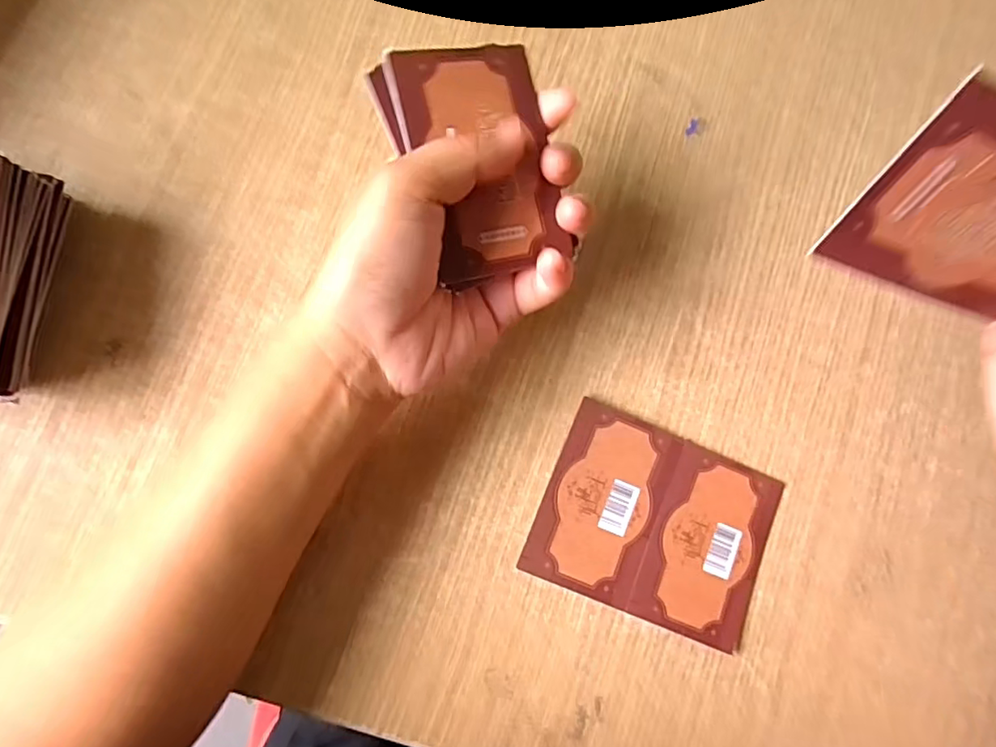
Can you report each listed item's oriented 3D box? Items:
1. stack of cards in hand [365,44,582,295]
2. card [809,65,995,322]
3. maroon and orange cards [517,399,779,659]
[{"bbox_3d":[-0.007,-0.080,0.204,0.058,0.013,0.084,-18,87,-9],"label":"stack of cards in hand"},{"bbox_3d":[0.139,-0.045,0.157,0.075,0.053,0.004,16,42,-16],"label":"card"},{"bbox_3d":[0.075,0.070,0.255,0.107,0.004,0.082,23,82,-5],"label":"maroon and orange cards"}]

